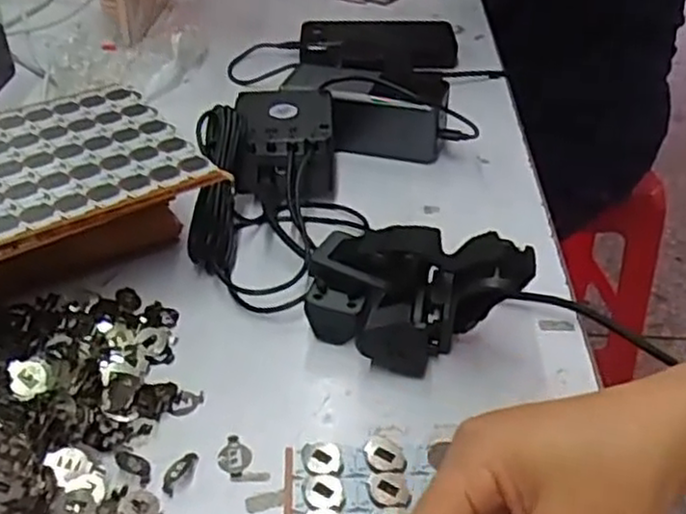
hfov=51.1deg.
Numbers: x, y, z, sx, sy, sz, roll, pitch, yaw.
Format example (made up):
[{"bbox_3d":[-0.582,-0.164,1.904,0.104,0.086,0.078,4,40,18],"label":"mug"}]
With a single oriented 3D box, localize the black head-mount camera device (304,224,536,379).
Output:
[{"bbox_3d":[0.036,0.023,0.390,0.116,0.070,0.057,16,40,18],"label":"black head-mount camera device"}]

